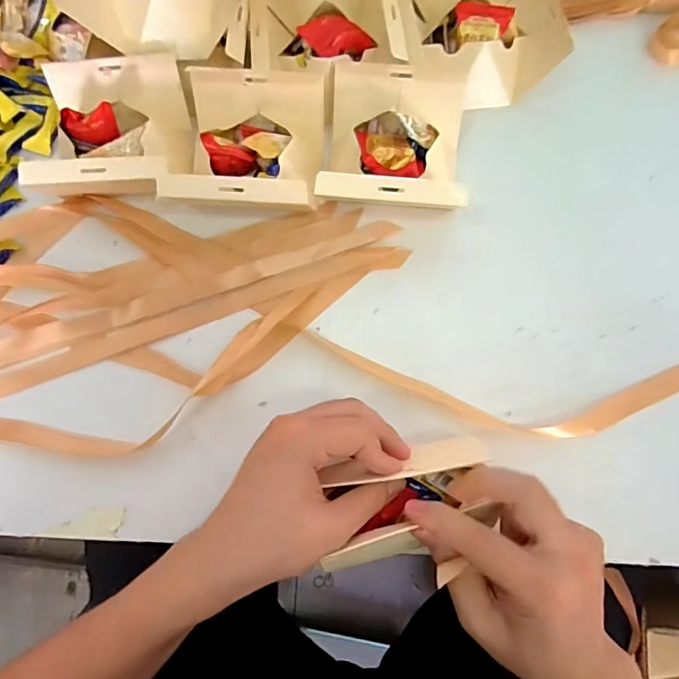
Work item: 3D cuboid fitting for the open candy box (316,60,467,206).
[{"bbox_3d":[0.051,-0.178,0.464,0.128,0.066,0.164,4,70,2],"label":"open candy box"}]

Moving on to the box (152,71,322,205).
[{"bbox_3d":[-0.083,-0.175,0.466,0.135,0.063,0.146,1,70,1],"label":"box"}]

